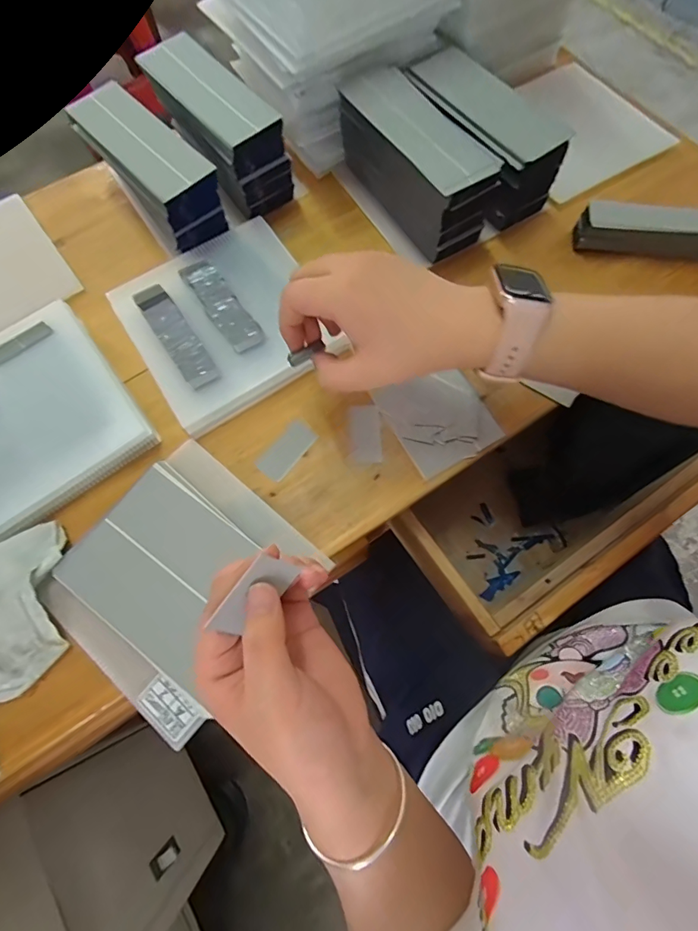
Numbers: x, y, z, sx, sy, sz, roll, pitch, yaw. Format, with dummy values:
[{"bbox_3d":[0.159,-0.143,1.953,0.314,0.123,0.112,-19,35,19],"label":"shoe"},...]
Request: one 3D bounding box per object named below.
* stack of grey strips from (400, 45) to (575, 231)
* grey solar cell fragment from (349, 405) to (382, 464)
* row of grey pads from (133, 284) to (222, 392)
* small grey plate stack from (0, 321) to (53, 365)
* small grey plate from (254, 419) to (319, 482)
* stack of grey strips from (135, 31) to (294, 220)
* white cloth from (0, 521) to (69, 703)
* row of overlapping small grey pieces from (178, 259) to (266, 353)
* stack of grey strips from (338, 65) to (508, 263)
[{"bbox_3d":[0.117,-0.306,0.410,0.072,0.074,0.163,-36,75,-10],"label":"stack of grey strips"},{"bbox_3d":[0.014,-0.026,0.352,0.024,0.004,0.049,-5,72,-1],"label":"grey solar cell fragment"},{"bbox_3d":[-0.146,-0.112,0.361,0.027,0.004,0.110,-34,74,-10],"label":"row of grey pads"},{"bbox_3d":[-0.277,-0.103,0.364,0.054,0.004,0.017,-36,75,-10],"label":"small grey plate stack"},{"bbox_3d":[-0.050,-0.013,0.350,0.026,0.004,0.050,37,76,12],"label":"small grey plate"},{"bbox_3d":[-0.123,-0.318,0.415,0.062,0.082,0.151,-39,75,-11],"label":"stack of grey strips"},{"bbox_3d":[-0.242,0.103,0.306,0.074,0.024,0.113,-13,72,-3],"label":"white cloth"},{"bbox_3d":[-0.111,-0.141,0.370,0.028,0.004,0.104,-35,74,-10],"label":"row of overlapping small grey pieces"},{"bbox_3d":[0.064,-0.276,0.398,0.073,0.082,0.159,-31,74,-9],"label":"stack of grey strips"}]

